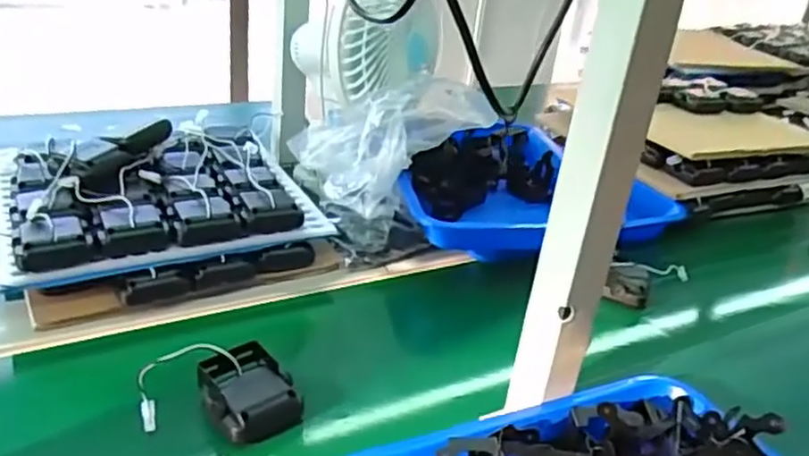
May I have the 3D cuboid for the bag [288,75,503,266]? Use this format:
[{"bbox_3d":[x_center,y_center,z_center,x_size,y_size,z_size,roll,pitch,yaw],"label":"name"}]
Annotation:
[{"bbox_3d":[-0.018,-0.084,0.857,0.257,0.191,0.105,-15,34,-35],"label":"bag"}]

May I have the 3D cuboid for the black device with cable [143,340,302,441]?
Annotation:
[{"bbox_3d":[-0.136,0.140,0.609,0.071,0.033,0.086,-14,34,-35],"label":"black device with cable"}]

